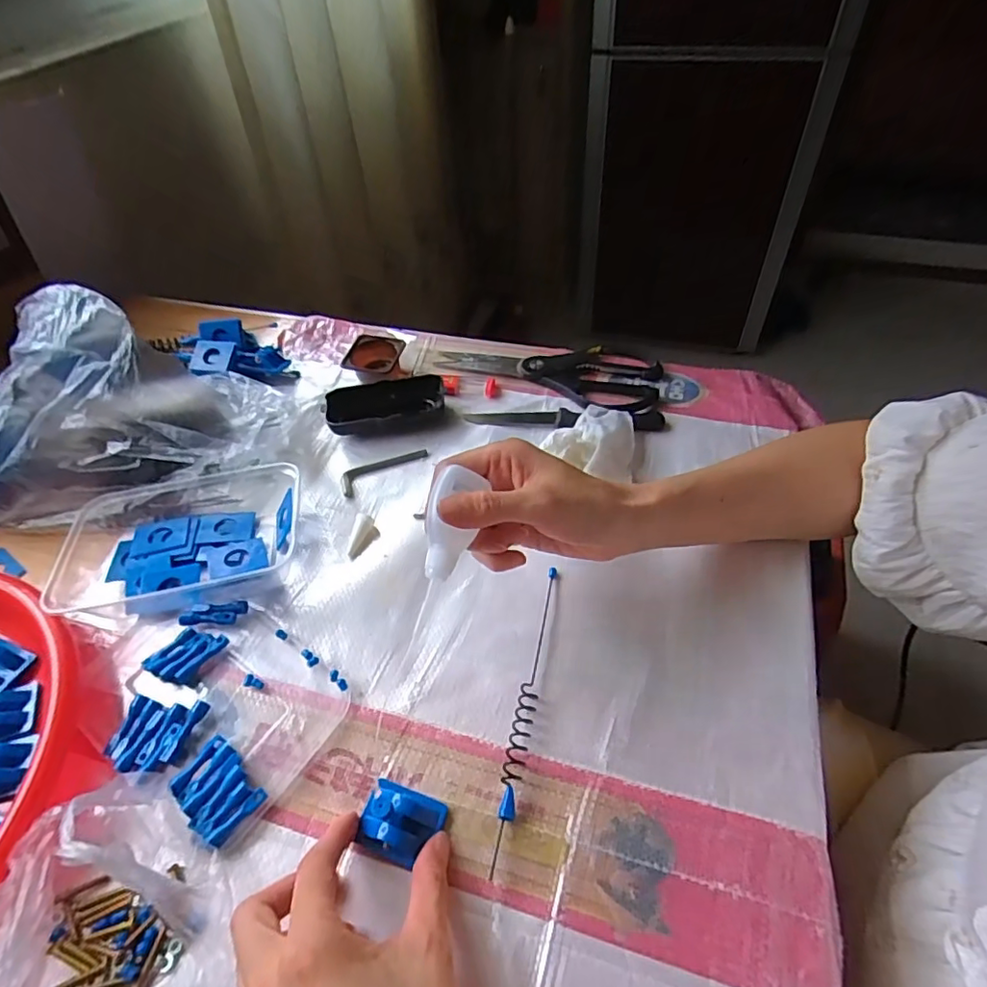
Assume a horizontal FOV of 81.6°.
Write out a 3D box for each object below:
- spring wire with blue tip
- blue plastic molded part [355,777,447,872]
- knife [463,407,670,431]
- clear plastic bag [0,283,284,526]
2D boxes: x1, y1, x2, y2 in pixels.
[{"bbox_3d":[0.022,0.126,0.356,0.012,0.009,0.188,8,50,11],"label":"spring wire with blue tip"},{"bbox_3d":[-0.051,0.176,0.307,0.041,0.018,0.033,15,51,17],"label":"blue plastic molded part"},{"bbox_3d":[0.064,-0.070,0.518,0.178,0.008,0.026,3,49,7],"label":"knife"},{"bbox_3d":[-0.305,-0.081,0.470,0.229,0.131,0.137,-14,49,-8],"label":"clear plastic bag"}]

